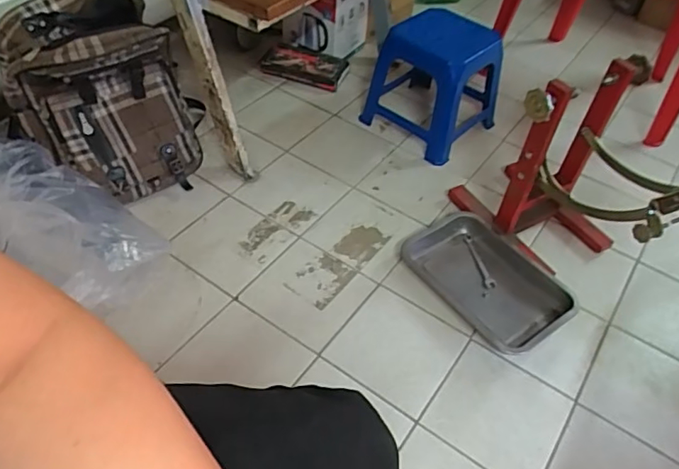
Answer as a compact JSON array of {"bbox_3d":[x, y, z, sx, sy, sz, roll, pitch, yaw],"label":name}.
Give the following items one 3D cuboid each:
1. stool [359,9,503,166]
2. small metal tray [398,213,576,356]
[{"bbox_3d":[0.227,-0.385,1.315,0.269,0.268,0.234,35,57,25],"label":"stool"},{"bbox_3d":[0.287,0.080,1.048,0.194,0.039,0.317,-30,57,-25],"label":"small metal tray"}]

